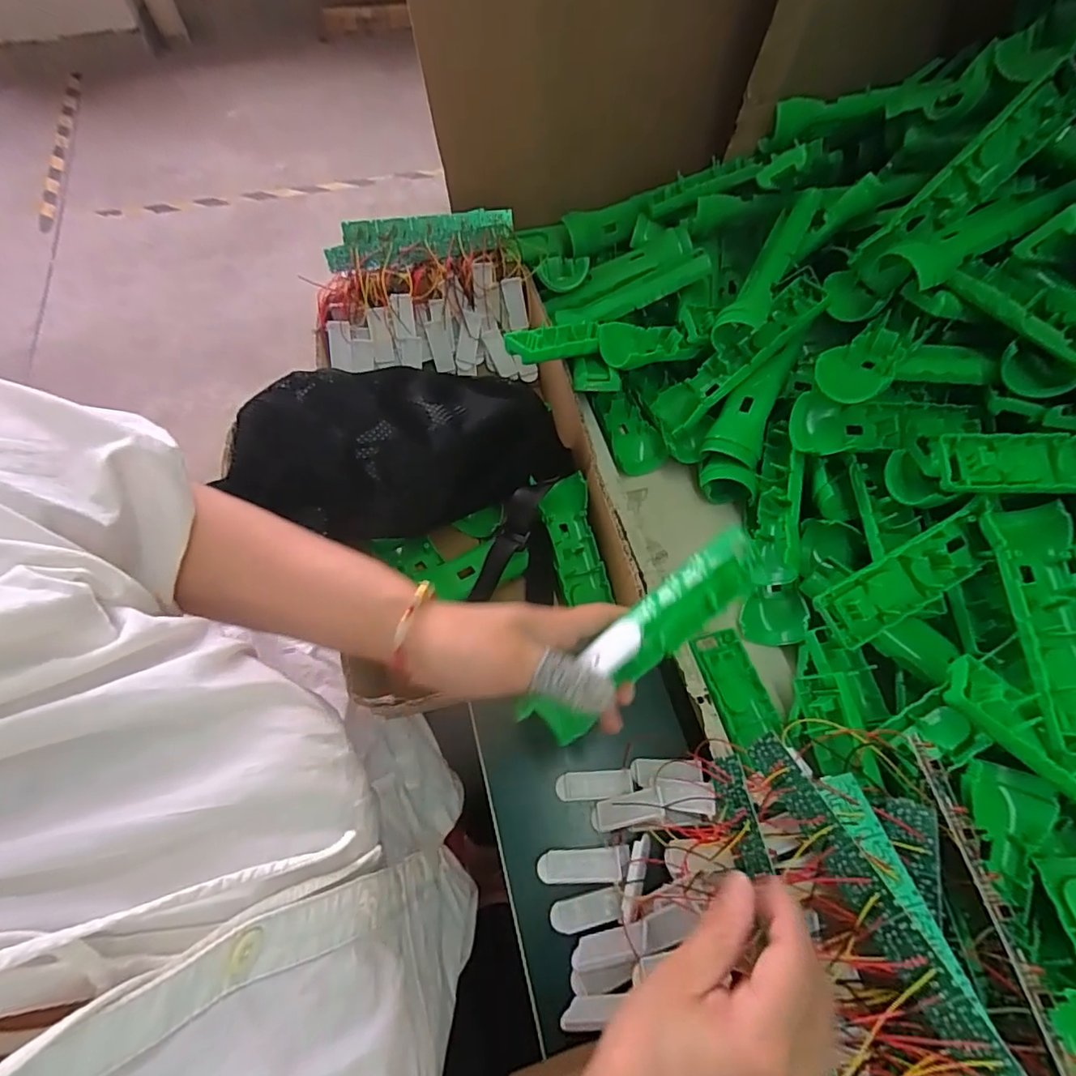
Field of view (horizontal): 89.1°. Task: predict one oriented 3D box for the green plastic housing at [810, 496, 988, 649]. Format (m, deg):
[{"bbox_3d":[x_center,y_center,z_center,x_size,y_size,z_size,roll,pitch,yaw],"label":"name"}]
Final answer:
[{"bbox_3d":[0.257,0.028,0.382,0.125,0.022,0.041,-33,67,2],"label":"green plastic housing"}]

